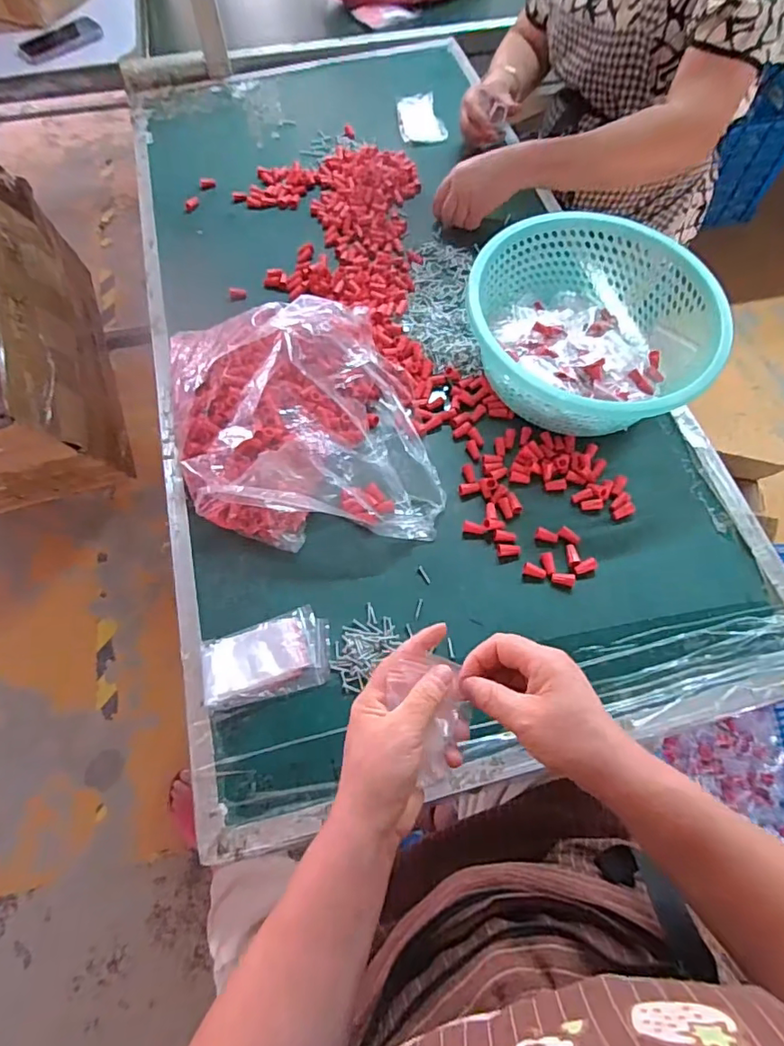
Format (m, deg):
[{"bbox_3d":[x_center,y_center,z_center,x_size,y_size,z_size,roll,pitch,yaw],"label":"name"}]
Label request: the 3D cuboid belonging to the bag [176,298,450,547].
[{"bbox_3d":[-0.106,-0.124,0.591,0.277,0.095,0.307,-11,66,-4],"label":"bag"}]

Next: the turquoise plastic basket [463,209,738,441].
[{"bbox_3d":[0.216,-0.221,0.622,0.262,0.107,0.250,-4,66,-1],"label":"turquoise plastic basket"}]

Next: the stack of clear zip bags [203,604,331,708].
[{"bbox_3d":[-0.119,0.128,0.520,0.118,0.018,0.072,-12,66,-5],"label":"stack of clear zip bags"}]

